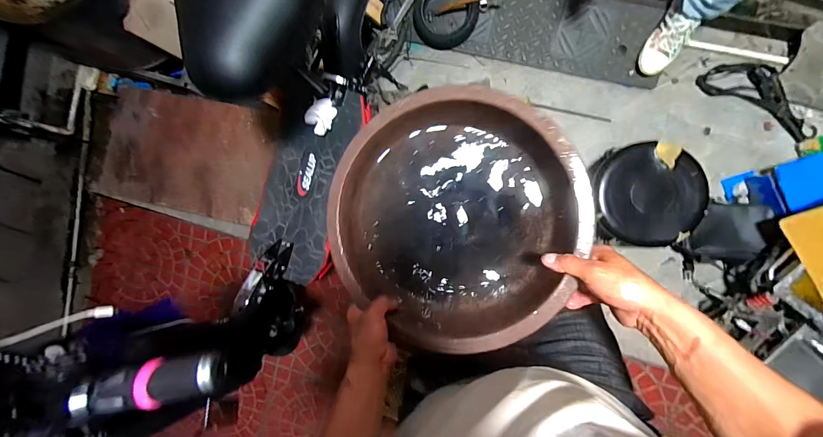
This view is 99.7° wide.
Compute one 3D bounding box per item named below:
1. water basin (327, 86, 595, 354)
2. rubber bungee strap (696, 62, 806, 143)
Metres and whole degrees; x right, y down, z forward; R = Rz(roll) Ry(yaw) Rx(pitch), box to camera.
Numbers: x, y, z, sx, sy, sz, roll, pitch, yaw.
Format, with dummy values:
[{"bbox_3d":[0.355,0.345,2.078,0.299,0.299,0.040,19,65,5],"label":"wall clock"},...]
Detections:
[{"bbox_3d":[0.062,0.001,0.539,0.357,0.110,0.355,0,89,8],"label":"water basin"},{"bbox_3d":[1.162,-0.411,1.143,0.374,0.038,0.155,31,93,7],"label":"rubber bungee strap"}]

